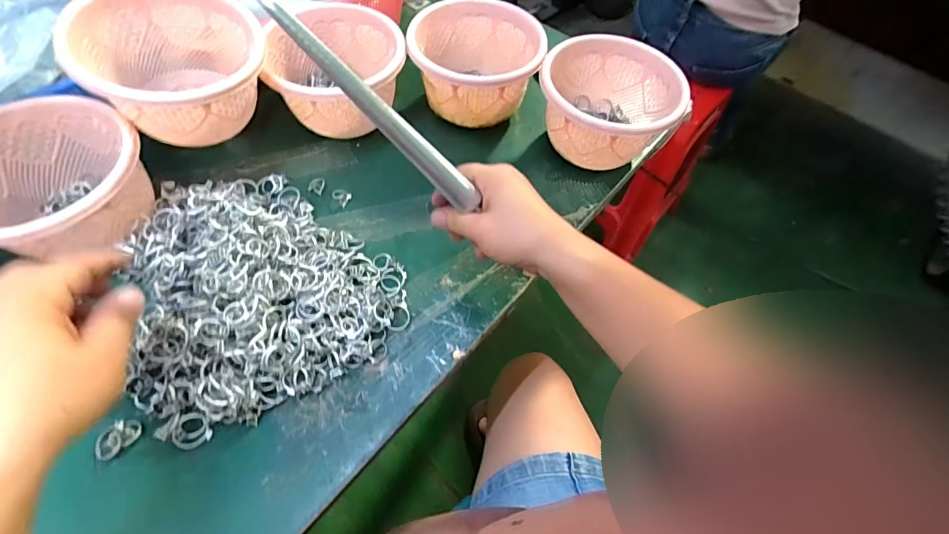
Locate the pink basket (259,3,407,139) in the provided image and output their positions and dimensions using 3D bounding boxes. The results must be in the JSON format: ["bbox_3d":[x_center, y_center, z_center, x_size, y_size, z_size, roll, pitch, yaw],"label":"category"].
[{"bbox_3d":[-0.137,-0.208,0.476,0.124,0.086,0.136,6,59,-1],"label":"pink basket"}]

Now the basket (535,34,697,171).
[{"bbox_3d":[0.142,-0.174,0.462,0.138,0.076,0.127,2,59,-3],"label":"basket"}]

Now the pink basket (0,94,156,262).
[{"bbox_3d":[-0.357,-0.067,0.368,0.140,0.070,0.142,26,60,11],"label":"pink basket"}]

